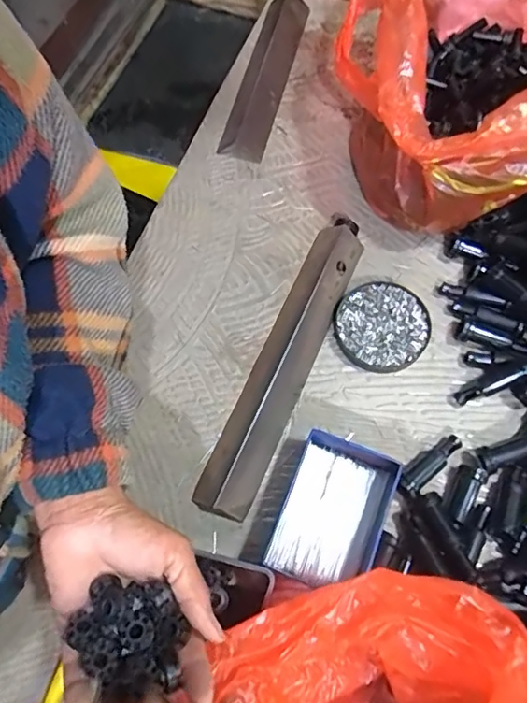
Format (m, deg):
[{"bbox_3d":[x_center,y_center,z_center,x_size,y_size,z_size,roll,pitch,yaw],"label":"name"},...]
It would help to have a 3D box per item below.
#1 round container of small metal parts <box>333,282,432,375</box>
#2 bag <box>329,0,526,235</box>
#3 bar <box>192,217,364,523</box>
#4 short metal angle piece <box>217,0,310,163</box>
[{"bbox_3d":[0.105,-0.022,0.475,0.082,0.018,0.078,-1,68,2],"label":"round container of small metal parts"},{"bbox_3d":[0.212,-0.260,0.502,0.269,0.156,0.294,-14,68,-4],"label":"bag"},{"bbox_3d":[0.020,0.004,0.457,0.044,0.029,0.283,22,70,11],"label":"bar"},{"bbox_3d":[0.004,-0.316,0.586,0.046,0.026,0.237,13,69,7],"label":"short metal angle piece"}]

